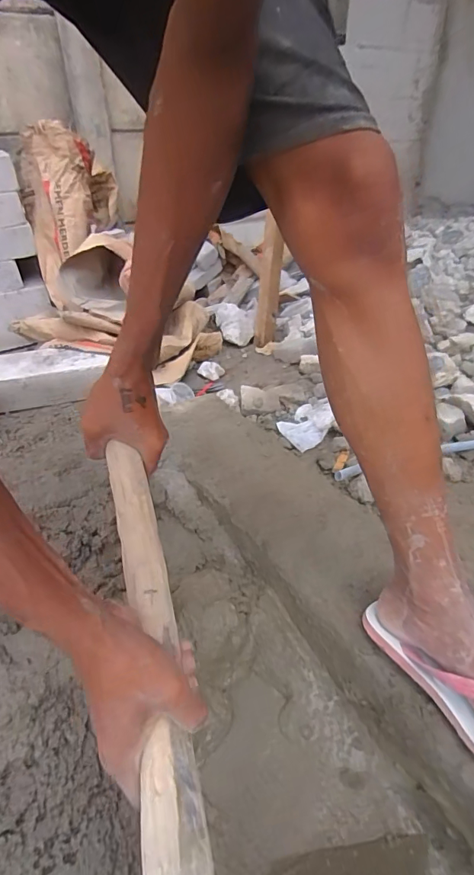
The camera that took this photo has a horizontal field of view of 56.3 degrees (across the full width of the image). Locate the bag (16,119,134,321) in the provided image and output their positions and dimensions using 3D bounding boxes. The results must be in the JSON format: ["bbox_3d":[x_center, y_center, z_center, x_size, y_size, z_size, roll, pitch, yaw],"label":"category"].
[{"bbox_3d":[-0.515,-0.702,1.429,0.278,0.628,0.222,-18,2,-22],"label":"bag"}]

